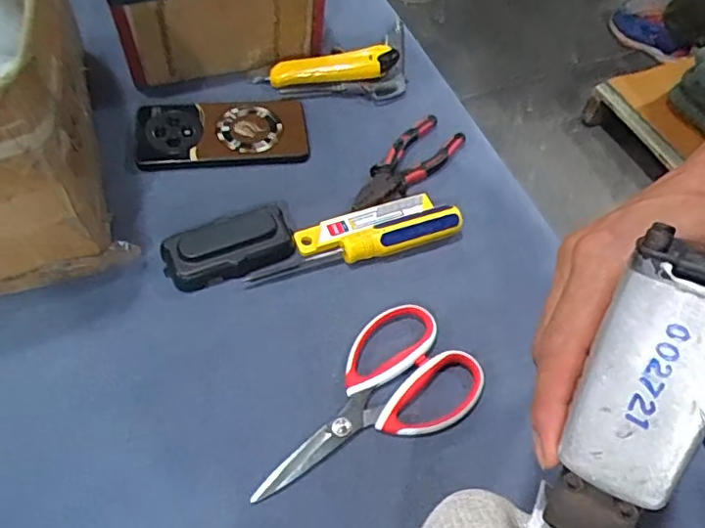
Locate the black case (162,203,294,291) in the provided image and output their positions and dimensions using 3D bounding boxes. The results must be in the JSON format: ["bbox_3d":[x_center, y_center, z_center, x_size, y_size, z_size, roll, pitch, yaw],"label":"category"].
[{"bbox_3d":[-0.105,-0.015,0.491,0.106,0.033,0.050,-23,62,-16],"label":"black case"}]

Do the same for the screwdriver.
[{"bbox_3d":[0.006,-0.013,0.505,0.193,0.025,0.031,-19,61,-14],"label":"screwdriver"}]

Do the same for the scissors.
[{"bbox_3d":[0.010,0.111,0.433,0.186,0.013,0.097,-38,67,-23],"label":"scissors"}]

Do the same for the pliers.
[{"bbox_3d":[0.054,-0.100,0.572,0.053,0.012,0.150,36,63,18],"label":"pliers"}]

